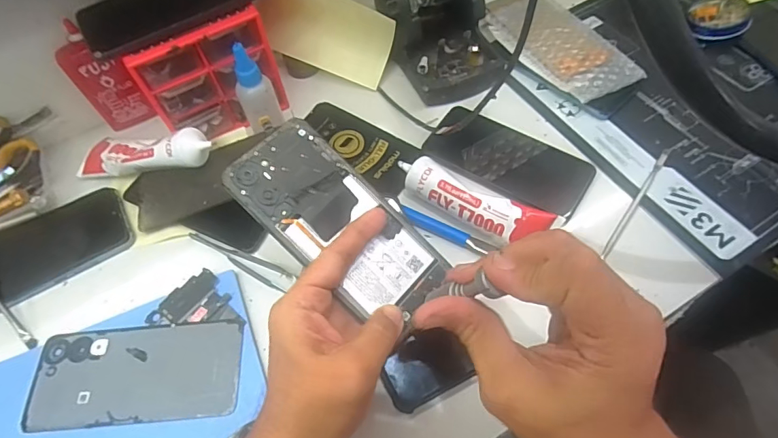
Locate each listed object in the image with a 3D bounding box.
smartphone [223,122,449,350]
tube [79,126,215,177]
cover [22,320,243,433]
[{"bbox_3d":[-0.032,0.003,0.324,0.156,0.009,0.078,41,67,-1],"label":"smartphone"},{"bbox_3d":[-0.243,-0.064,0.453,0.142,0.030,0.041,-2,58,23],"label":"tube"},{"bbox_3d":[-0.198,0.121,0.360,0.158,0.005,0.072,-5,60,0],"label":"cover"}]

